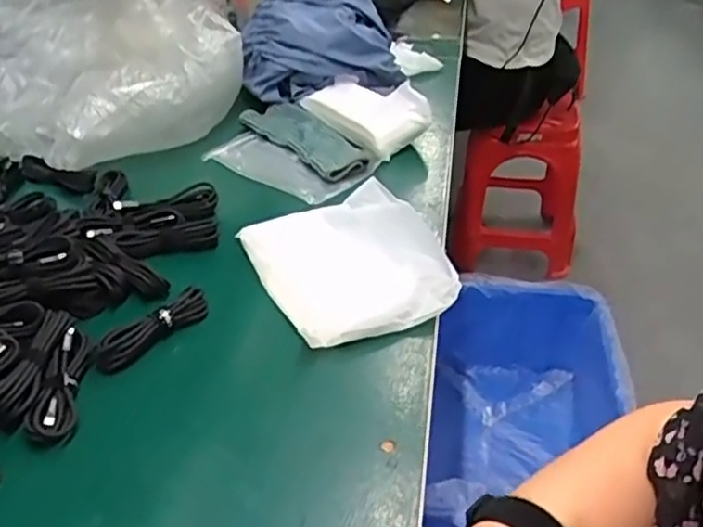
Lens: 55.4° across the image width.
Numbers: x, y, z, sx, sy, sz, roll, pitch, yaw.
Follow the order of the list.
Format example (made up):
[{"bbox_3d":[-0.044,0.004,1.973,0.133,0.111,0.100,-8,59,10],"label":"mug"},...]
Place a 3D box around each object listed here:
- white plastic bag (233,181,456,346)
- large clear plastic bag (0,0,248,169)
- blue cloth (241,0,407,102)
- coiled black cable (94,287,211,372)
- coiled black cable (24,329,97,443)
[{"bbox_3d":[0.001,-0.006,0.656,0.170,0.036,0.194,-14,38,-19],"label":"white plastic bag"},{"bbox_3d":[-0.368,-0.273,0.882,0.378,0.209,0.349,-27,44,-33],"label":"large clear plastic bag"},{"bbox_3d":[-0.048,-0.348,0.993,0.228,0.186,0.190,-1,36,-1],"label":"blue cloth"},{"bbox_3d":[-0.176,0.056,0.594,0.028,0.018,0.112,30,45,35],"label":"coiled black cable"},{"bbox_3d":[-0.231,0.095,0.538,0.033,0.022,0.111,-2,36,-2],"label":"coiled black cable"}]

